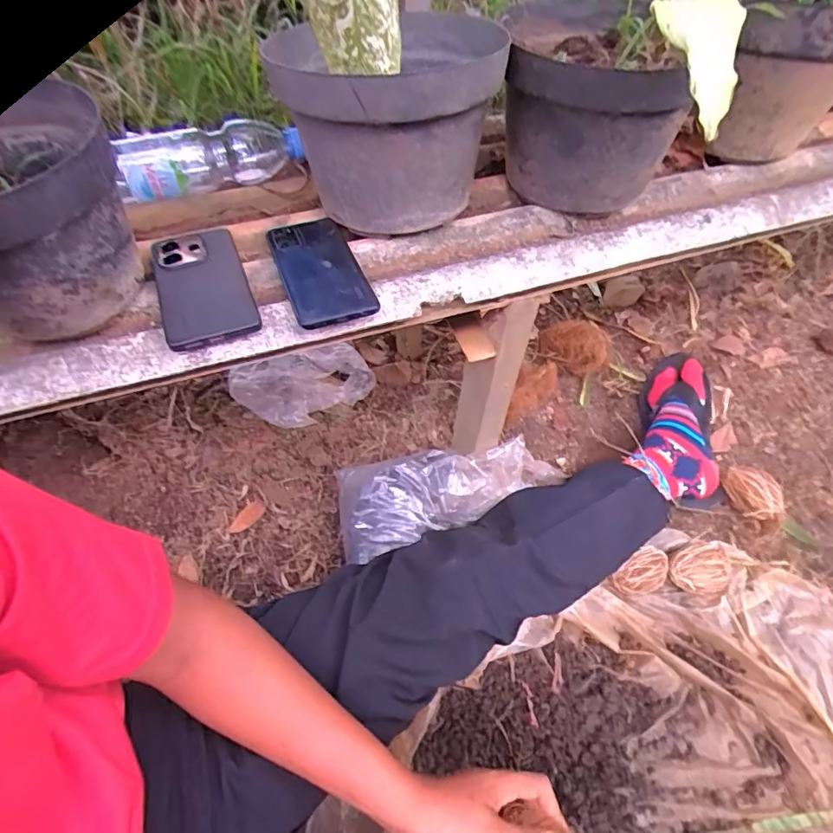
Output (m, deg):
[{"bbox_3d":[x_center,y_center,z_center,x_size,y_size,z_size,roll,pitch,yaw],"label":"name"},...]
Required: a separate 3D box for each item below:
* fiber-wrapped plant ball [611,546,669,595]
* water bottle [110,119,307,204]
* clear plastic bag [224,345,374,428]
[{"bbox_3d":[0.326,0.231,0.748,0.072,0.047,0.051,-30,57,-21],"label":"fiber-wrapped plant ball"},{"bbox_3d":[-0.252,-0.312,0.631,0.215,0.064,0.074,-20,54,-14],"label":"water bottle"},{"bbox_3d":[-0.206,-0.077,0.969,0.124,0.133,0.247,38,61,26],"label":"clear plastic bag"}]

